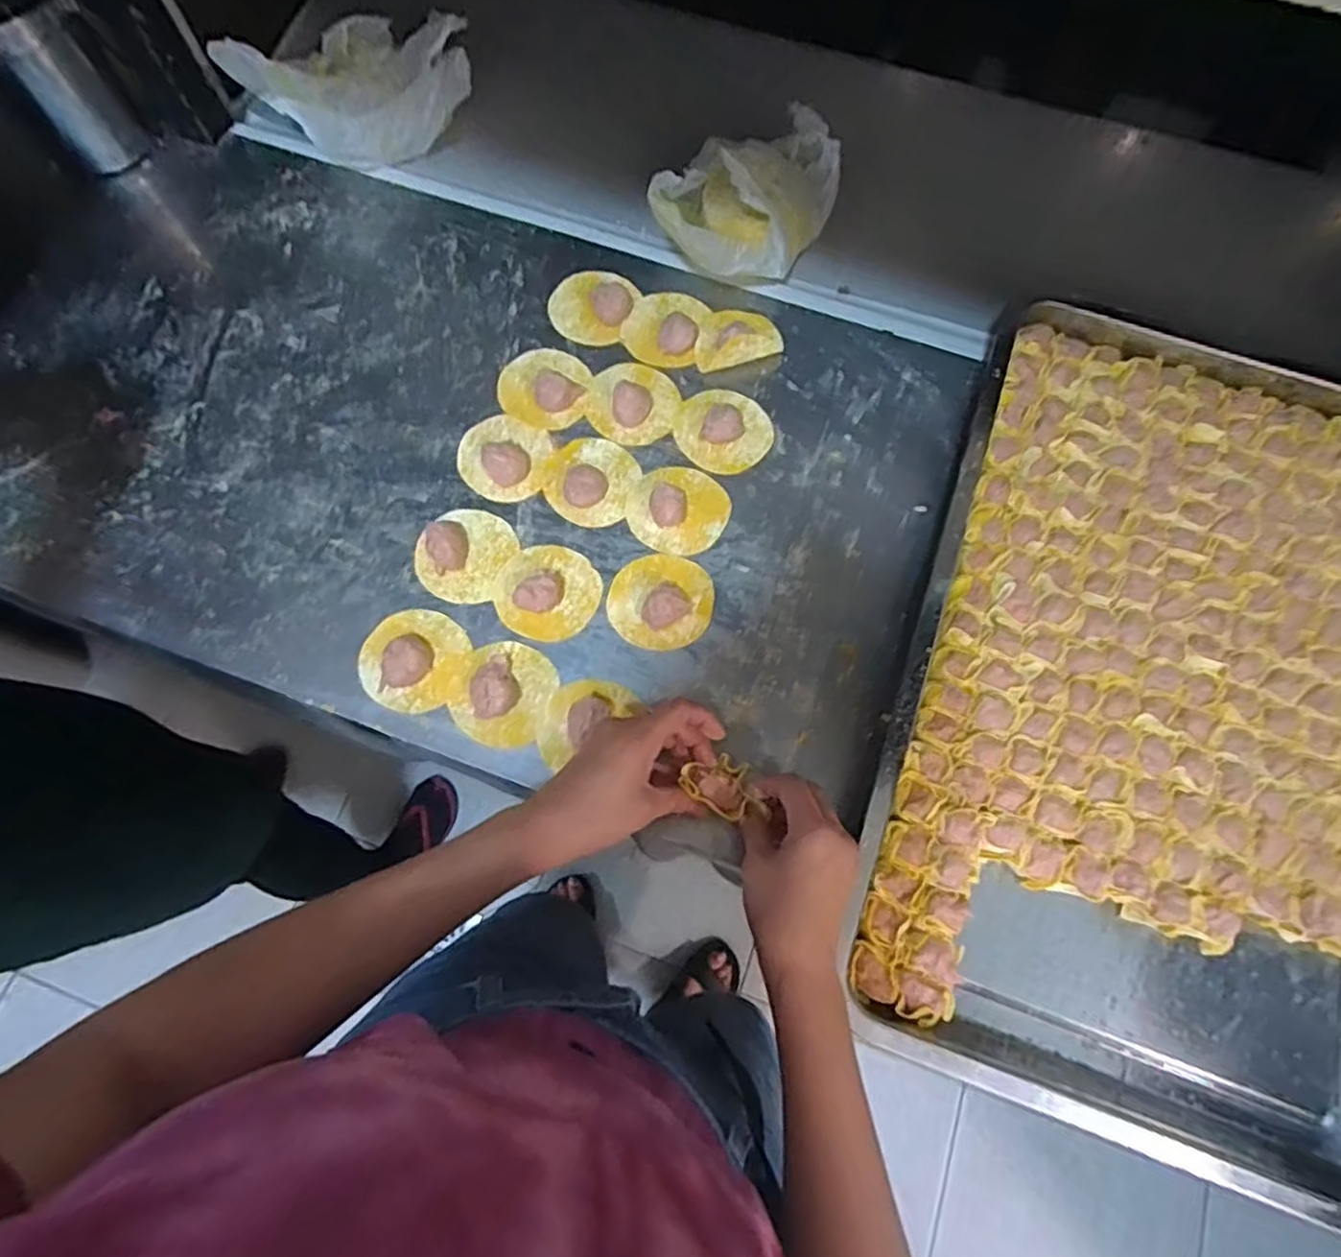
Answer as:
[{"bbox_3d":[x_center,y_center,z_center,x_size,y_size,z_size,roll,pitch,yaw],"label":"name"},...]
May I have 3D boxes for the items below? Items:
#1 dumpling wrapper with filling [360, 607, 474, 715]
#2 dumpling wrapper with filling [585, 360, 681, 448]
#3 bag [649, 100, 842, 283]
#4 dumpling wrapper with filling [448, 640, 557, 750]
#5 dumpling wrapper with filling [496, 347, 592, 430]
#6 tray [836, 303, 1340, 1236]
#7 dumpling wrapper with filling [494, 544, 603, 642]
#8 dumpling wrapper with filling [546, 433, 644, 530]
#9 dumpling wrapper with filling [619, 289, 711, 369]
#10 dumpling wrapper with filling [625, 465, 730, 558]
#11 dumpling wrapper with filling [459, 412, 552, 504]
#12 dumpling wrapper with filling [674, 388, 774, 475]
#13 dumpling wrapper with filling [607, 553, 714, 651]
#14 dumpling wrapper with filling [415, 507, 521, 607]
[{"bbox_3d":[-0.197,0.022,0.525,0.075,0.015,0.078,0,74,0],"label":"dumpling wrapper with filling"},{"bbox_3d":[-0.032,-0.198,0.592,0.077,0.019,0.078,0,74,0],"label":"dumpling wrapper with filling"},{"bbox_3d":[0.064,-0.371,0.599,0.120,0.097,0.167,29,76,8],"label":"bag"},{"bbox_3d":[-0.126,0.047,0.513,0.069,0.021,0.077,19,75,5],"label":"dumpling wrapper with filling"},{"bbox_3d":[-0.109,-0.214,0.594,0.076,0.023,0.076,13,74,3],"label":"dumpling wrapper with filling"},{"bbox_3d":[0.372,0.041,0.503,0.388,0.058,0.592,21,75,6],"label":"tray"},{"bbox_3d":[-0.097,-0.031,0.538,0.079,0.019,0.076,0,74,0],"label":"dumpling wrapper with filling"},{"bbox_3d":[-0.065,-0.126,0.571,0.074,0.018,0.079,0,74,0],"label":"dumpling wrapper with filling"},{"bbox_3d":[-0.005,-0.274,0.610,0.067,0.019,0.076,18,75,5],"label":"dumpling wrapper with filling"},{"bbox_3d":[0.007,-0.100,0.558,0.077,0.026,0.075,0,74,0],"label":"dumpling wrapper with filling"},{"bbox_3d":[-0.140,-0.147,0.574,0.075,0.021,0.075,0,74,0],"label":"dumpling wrapper with filling"},{"bbox_3d":[0.045,-0.172,0.586,0.075,0.018,0.079,0,74,0],"label":"dumpling wrapper with filling"},{"bbox_3d":[-0.007,-0.024,0.538,0.079,0.022,0.079,0,74,0],"label":"dumpling wrapper with filling"},{"bbox_3d":[-0.165,-0.062,0.549,0.069,0.022,0.079,24,75,6],"label":"dumpling wrapper with filling"}]

